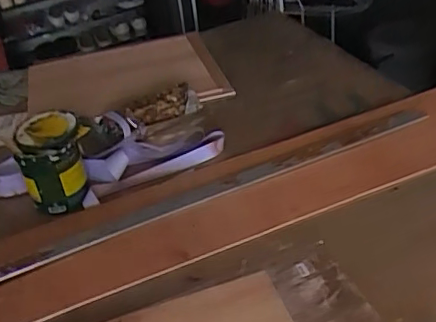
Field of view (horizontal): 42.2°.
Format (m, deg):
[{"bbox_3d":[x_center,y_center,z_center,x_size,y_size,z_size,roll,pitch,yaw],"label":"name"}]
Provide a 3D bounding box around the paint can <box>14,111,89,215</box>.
[{"bbox_3d":[-0.288,-0.002,0.992,0.119,0.126,0.111,-21,37,-17],"label":"paint can"}]

